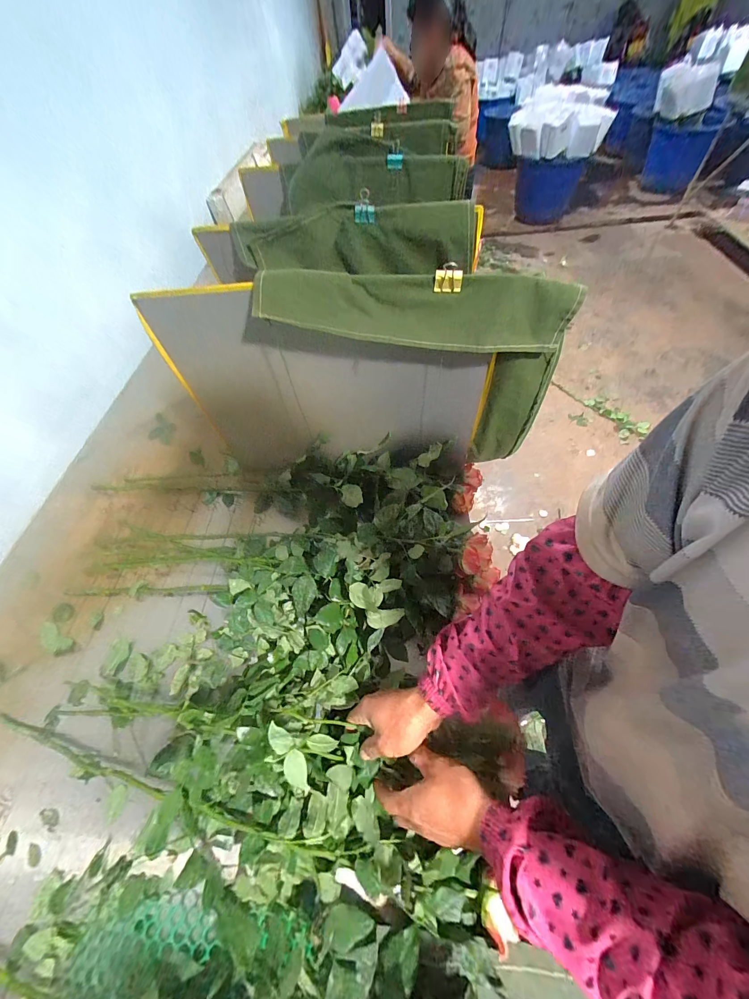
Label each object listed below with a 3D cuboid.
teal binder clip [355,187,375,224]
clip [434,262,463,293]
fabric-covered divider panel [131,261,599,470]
[{"bbox_3d":[-0.015,-0.483,0.552,0.034,0.049,0.016,11,78,4],"label":"teal binder clip"},{"bbox_3d":[0.090,-0.268,0.406,0.032,0.038,0.017,1,54,6],"label":"clip"},{"bbox_3d":[-0.023,-0.174,0.560,0.596,0.345,0.061,0,54,5],"label":"fabric-covered divider panel"}]

